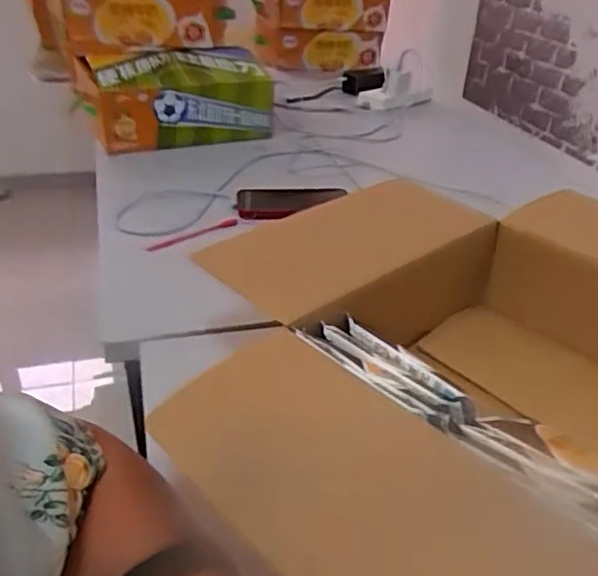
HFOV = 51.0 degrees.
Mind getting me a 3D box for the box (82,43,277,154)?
[{"bbox_3d":[-0.219,-0.349,1.163,0.317,0.139,0.145,-11,35,-22],"label":"box"}]

